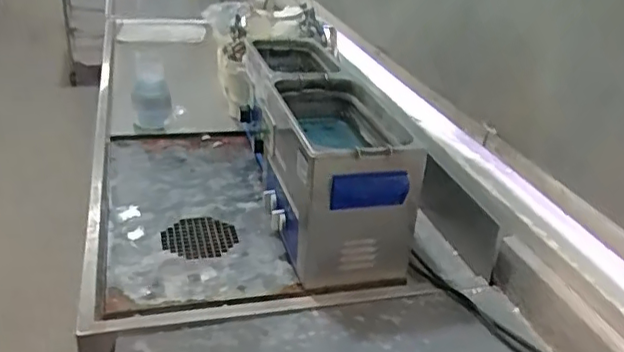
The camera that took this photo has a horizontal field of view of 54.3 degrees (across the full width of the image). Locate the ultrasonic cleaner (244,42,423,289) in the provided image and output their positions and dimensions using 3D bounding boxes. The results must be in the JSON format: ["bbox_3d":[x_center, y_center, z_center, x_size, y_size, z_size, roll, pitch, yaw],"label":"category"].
[{"bbox_3d":[0.002,-0.058,1.015,0.182,0.217,0.492,-4,29,-13],"label":"ultrasonic cleaner"}]

